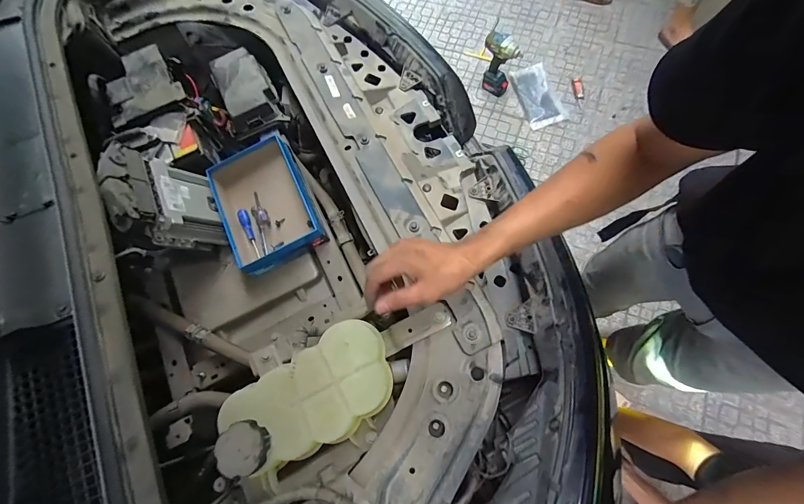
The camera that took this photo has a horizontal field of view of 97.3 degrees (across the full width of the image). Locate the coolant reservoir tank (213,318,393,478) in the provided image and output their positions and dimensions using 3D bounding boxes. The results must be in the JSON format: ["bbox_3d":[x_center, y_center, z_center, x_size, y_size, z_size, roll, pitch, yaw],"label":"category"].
[{"bbox_3d":[-0.128,0.206,0.503,0.247,0.090,0.140,-34,72,-9],"label":"coolant reservoir tank"}]

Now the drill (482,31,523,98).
[{"bbox_3d":[0.451,-0.856,1.601,0.148,0.275,0.107,35,75,15],"label":"drill"}]

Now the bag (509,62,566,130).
[{"bbox_3d":[0.635,-0.740,1.672,0.174,0.020,0.350,-13,70,-2],"label":"bag"}]

